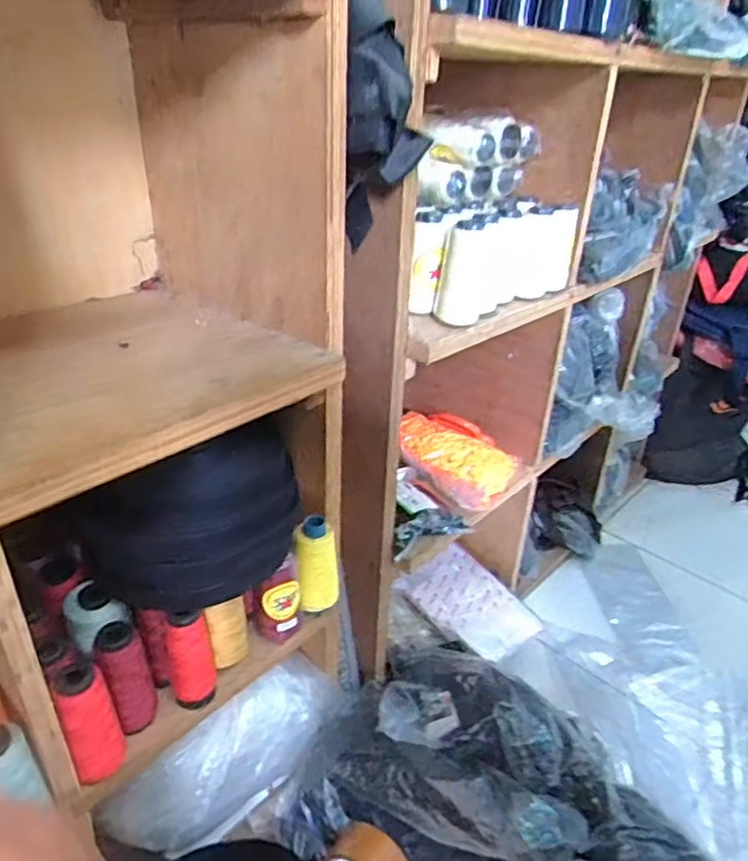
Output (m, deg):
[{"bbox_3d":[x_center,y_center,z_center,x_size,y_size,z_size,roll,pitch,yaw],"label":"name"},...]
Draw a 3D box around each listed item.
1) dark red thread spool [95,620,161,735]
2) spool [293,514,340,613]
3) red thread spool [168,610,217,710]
[{"bbox_3d":[-0.221,0.226,0.570,0.039,0.111,0.047,-12,33,-26],"label":"dark red thread spool"},{"bbox_3d":[-0.063,0.153,0.698,0.048,0.112,0.045,3,29,-1],"label":"spool"},{"bbox_3d":[-0.174,0.216,0.596,0.040,0.111,0.034,-6,31,-16],"label":"red thread spool"}]

